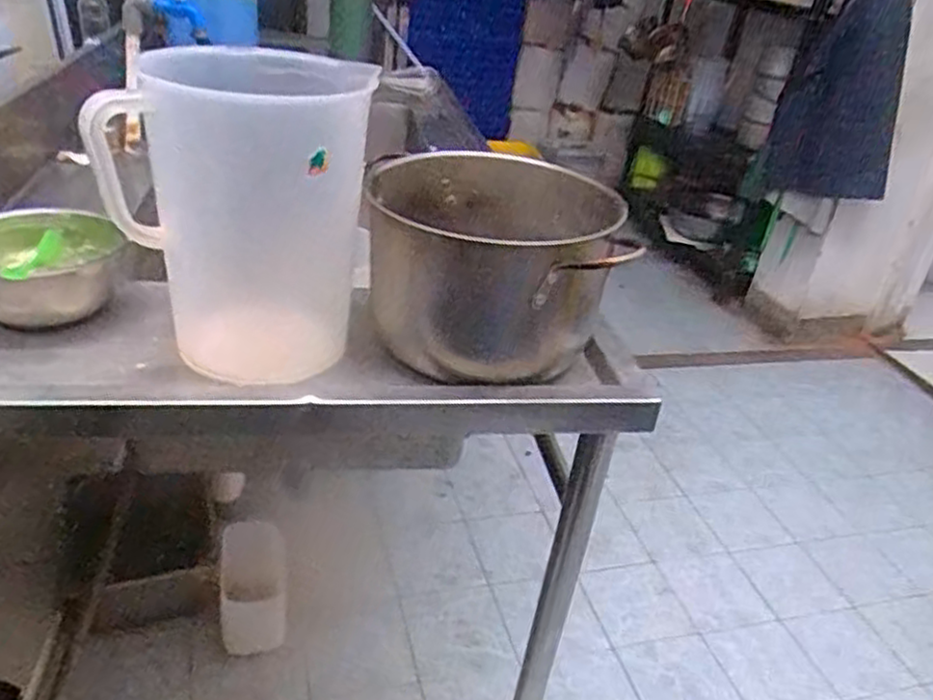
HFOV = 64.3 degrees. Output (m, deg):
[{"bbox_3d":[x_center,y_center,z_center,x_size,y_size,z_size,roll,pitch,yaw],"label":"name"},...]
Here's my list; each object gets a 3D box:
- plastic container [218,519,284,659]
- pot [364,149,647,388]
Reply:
[{"bbox_3d":[-0.409,0.440,1.417,0.123,0.067,0.246,-5,59,-14],"label":"plastic container"},{"bbox_3d":[0.023,-0.091,0.775,0.240,0.151,0.250,10,30,3],"label":"pot"}]

